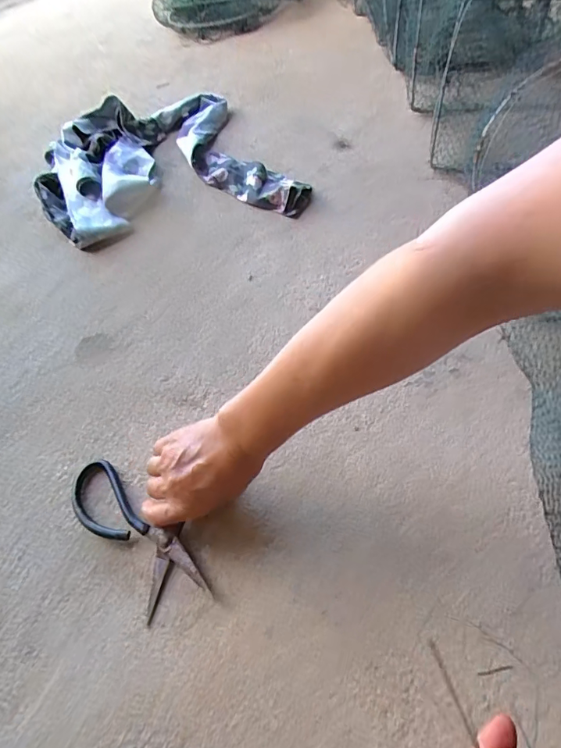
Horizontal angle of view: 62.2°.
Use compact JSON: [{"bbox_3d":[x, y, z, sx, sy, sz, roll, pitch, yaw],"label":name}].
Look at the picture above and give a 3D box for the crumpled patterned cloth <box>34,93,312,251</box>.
[{"bbox_3d":[-0.183,-0.327,0.728,0.377,0.050,0.331,-19,58,-8],"label":"crumpled patterned cloth"}]

